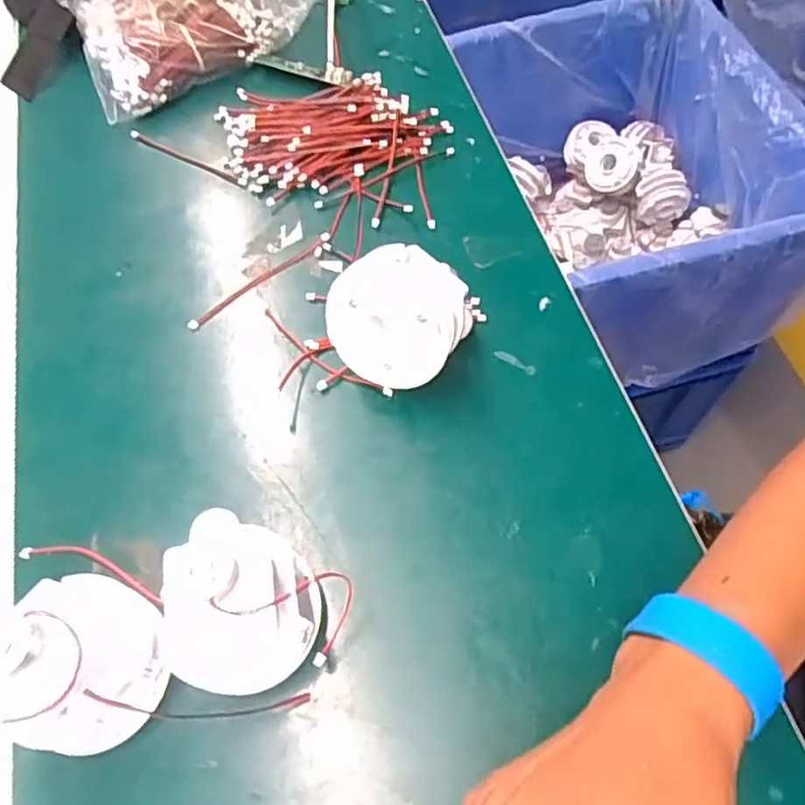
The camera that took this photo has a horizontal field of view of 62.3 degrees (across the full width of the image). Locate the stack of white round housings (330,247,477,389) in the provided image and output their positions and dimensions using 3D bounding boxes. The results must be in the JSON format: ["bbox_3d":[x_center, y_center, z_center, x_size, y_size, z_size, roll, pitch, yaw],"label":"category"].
[{"bbox_3d":[-0.002,-0.048,0.368,0.072,0.069,0.048,36,23,1],"label":"stack of white round housings"}]

